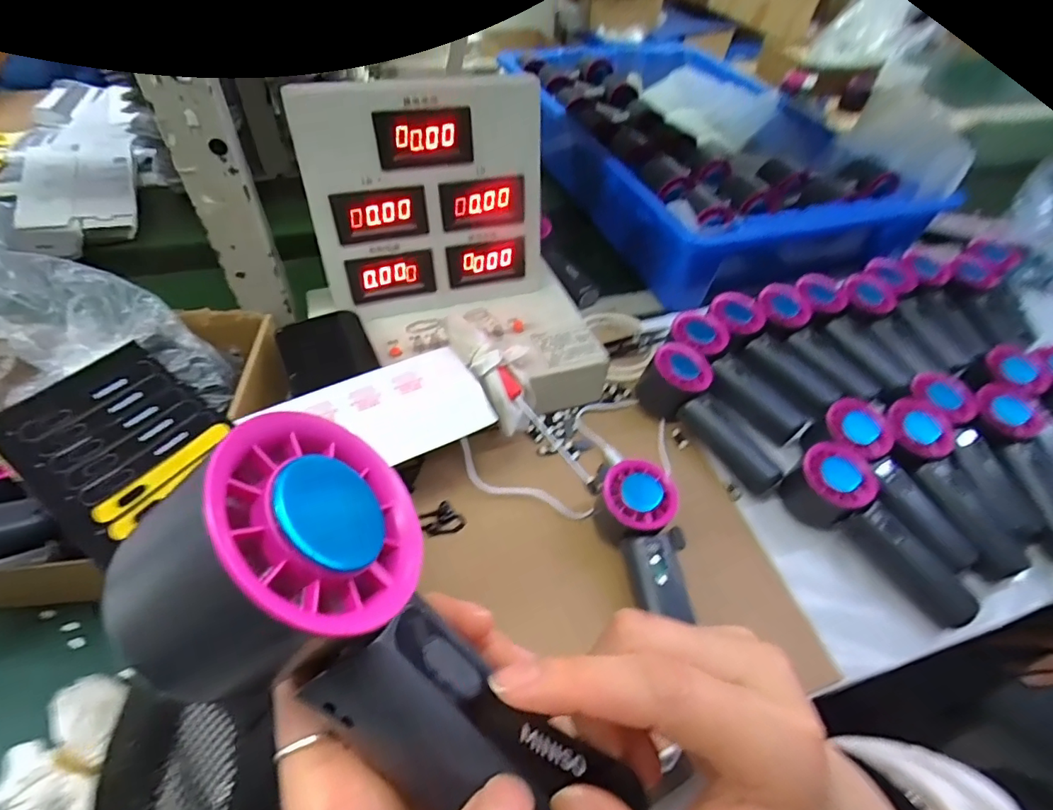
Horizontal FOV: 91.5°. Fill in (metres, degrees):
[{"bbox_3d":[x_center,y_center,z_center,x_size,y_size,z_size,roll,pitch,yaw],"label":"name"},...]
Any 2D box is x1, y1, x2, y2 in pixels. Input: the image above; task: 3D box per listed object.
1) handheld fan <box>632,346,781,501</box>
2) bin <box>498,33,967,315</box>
[{"bbox_3d":[0.172,0.017,0.488,0.049,0.063,0.154,-27,69,-25],"label":"handheld fan"},{"bbox_3d":[0.242,-0.398,0.788,0.408,0.108,0.619,-17,52,-18],"label":"bin"}]

